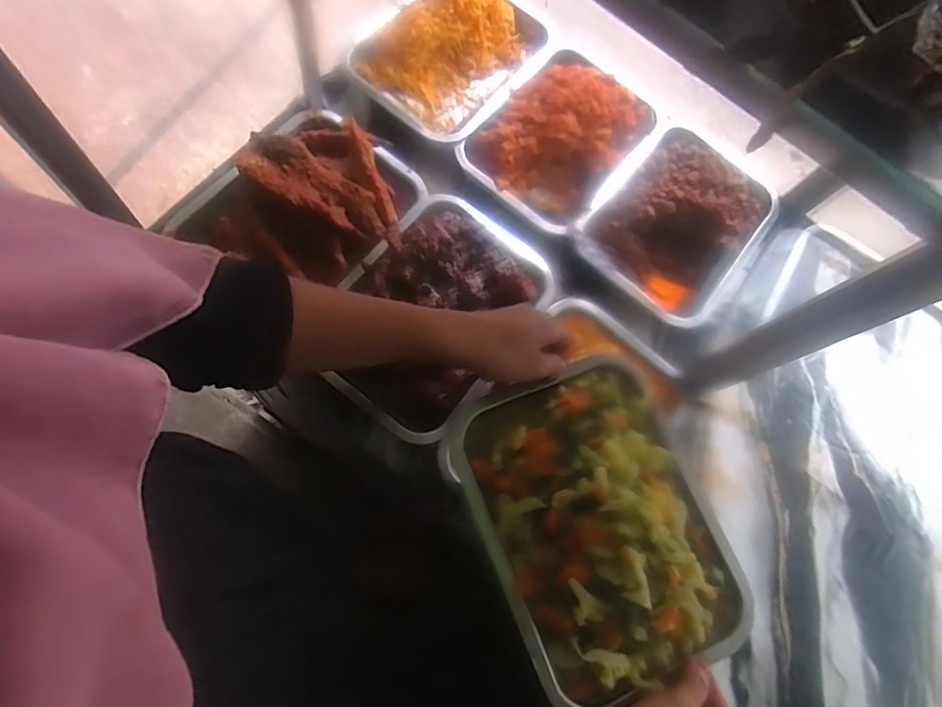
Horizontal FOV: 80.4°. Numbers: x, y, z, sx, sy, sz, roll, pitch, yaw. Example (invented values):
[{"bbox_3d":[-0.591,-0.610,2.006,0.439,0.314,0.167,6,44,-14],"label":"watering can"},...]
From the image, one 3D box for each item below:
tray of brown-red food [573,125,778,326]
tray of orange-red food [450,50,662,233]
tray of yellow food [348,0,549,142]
[{"bbox_3d":[0.256,-0.160,0.677,0.186,0.082,0.248,35,72,10],"label":"tray of brown-red food"},{"bbox_3d":[0.111,-0.273,0.686,0.176,0.079,0.235,36,72,10],"label":"tray of orange-red food"},{"bbox_3d":[-0.025,-0.385,0.714,0.179,0.087,0.244,36,72,10],"label":"tray of yellow food"}]

